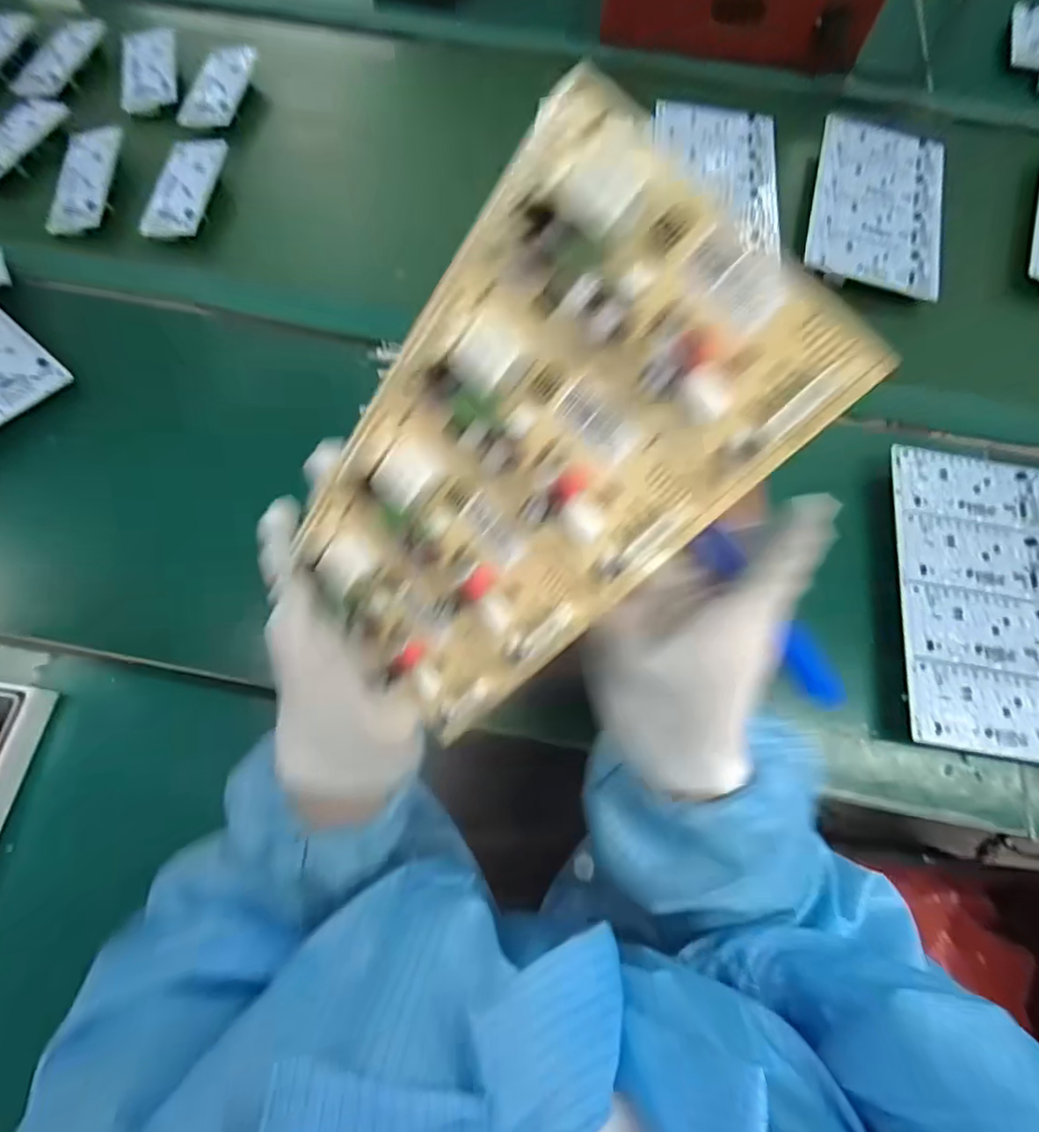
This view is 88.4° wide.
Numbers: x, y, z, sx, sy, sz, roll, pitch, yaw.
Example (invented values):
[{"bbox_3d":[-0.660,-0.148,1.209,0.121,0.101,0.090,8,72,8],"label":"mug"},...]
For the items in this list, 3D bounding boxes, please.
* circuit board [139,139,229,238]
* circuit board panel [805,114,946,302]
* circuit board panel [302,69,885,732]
[{"bbox_3d":[-0.314,-0.360,0.503,0.048,0.011,0.119,8,69,1],"label":"circuit board"},{"bbox_3d":[0.342,-0.349,0.505,0.117,0.009,0.215,17,70,4],"label":"circuit board panel"},{"bbox_3d":[-0.008,-0.032,0.193,0.123,0.210,0.020,48,31,6],"label":"circuit board panel"}]

